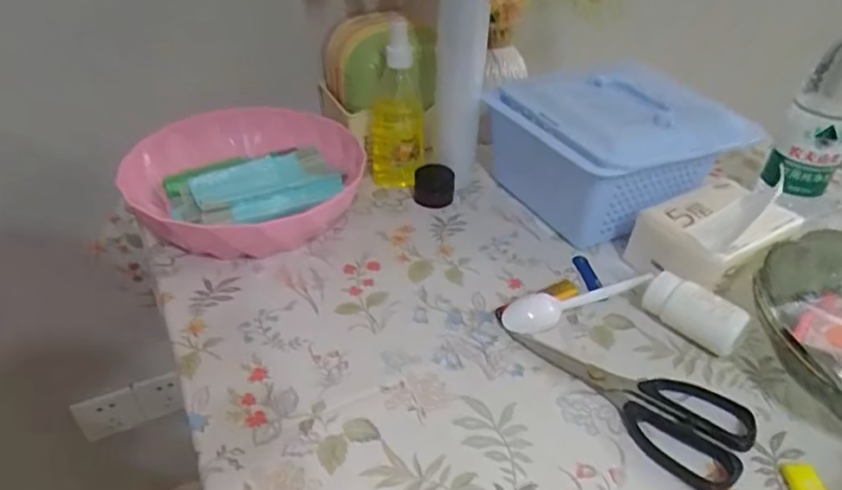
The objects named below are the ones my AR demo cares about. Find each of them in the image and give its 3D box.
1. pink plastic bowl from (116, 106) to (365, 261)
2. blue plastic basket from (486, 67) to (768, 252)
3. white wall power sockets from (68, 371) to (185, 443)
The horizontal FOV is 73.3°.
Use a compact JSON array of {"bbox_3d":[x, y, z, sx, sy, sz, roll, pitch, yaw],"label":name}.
[{"bbox_3d":[-0.183,-0.068,0.595,0.225,0.068,0.241,1,38,-1],"label":"pink plastic bowl"},{"bbox_3d":[0.189,-0.104,0.609,0.165,0.125,0.196,-17,41,-23],"label":"blue plastic basket"},{"bbox_3d":[-0.448,0.248,0.873,0.150,0.097,0.017,-13,40,-18],"label":"white wall power sockets"}]

